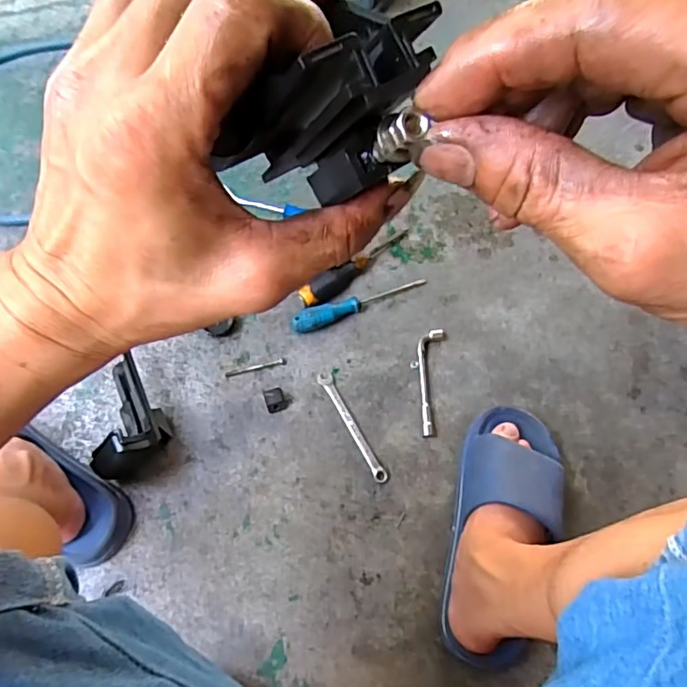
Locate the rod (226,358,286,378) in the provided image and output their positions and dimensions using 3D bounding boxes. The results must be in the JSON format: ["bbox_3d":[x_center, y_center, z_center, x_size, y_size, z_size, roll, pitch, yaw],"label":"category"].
[{"bbox_3d":[-0.115,0.032,0.715,0.081,0.004,0.010,-11,67,-7],"label":"rod"}]

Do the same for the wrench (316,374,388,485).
[{"bbox_3d":[0.012,0.105,0.688,0.018,0.004,0.157,-26,70,-13],"label":"wrench"}]

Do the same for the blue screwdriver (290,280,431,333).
[{"bbox_3d":[0.020,-0.057,0.744,0.189,0.033,0.029,-23,69,-12],"label":"blue screwdriver"}]

